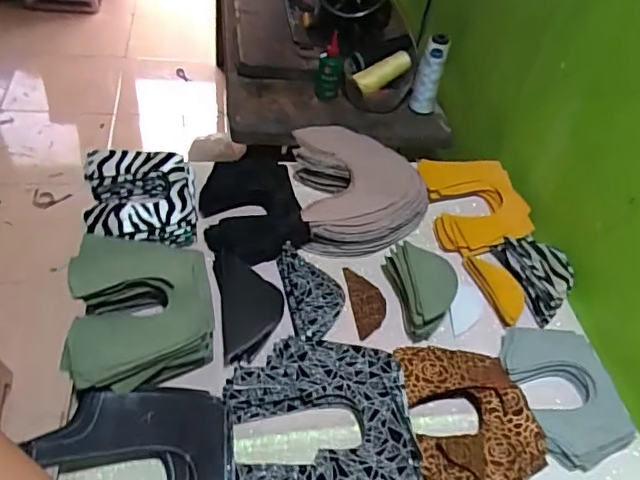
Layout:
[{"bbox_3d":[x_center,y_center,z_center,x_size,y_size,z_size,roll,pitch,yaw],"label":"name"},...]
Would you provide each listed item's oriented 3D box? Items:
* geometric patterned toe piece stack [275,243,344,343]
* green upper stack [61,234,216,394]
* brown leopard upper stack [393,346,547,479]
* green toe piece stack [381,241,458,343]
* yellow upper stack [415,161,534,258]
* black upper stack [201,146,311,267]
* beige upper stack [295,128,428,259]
[{"bbox_3d":[-0.007,0.066,0.693,0.070,0.026,0.143,-4,48,-14],"label":"geometric patterned toe piece stack"},{"bbox_3d":[-0.197,0.073,0.622,0.150,0.048,0.186,-5,48,-15],"label":"green upper stack"},{"bbox_3d":[0.155,0.186,0.585,0.131,0.033,0.180,-5,48,-15],"label":"brown leopard upper stack"},{"bbox_3d":[0.127,0.056,0.699,0.062,0.052,0.127,-2,47,-12],"label":"green toe piece stack"},{"bbox_3d":[0.227,-0.056,0.832,0.136,0.033,0.174,0,47,-11],"label":"yellow upper stack"},{"bbox_3d":[-0.094,-0.045,0.775,0.133,0.042,0.170,-7,48,-17],"label":"black upper stack"},{"bbox_3d":[0.061,-0.071,0.795,0.182,0.067,0.182,1,46,-9],"label":"beige upper stack"}]

